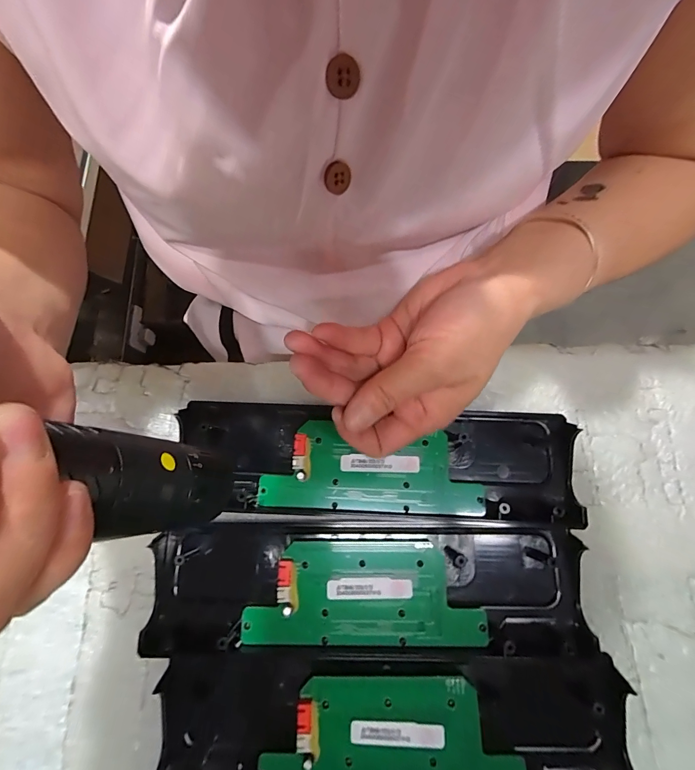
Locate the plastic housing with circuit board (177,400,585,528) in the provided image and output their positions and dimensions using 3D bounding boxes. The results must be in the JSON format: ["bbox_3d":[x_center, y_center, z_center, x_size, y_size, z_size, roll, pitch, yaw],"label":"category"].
[{"bbox_3d":[0.016,0.046,0.235,0.243,0.014,0.067,2,74,3],"label":"plastic housing with circuit board"}]

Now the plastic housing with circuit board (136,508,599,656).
[{"bbox_3d":[0.007,0.115,0.219,0.248,0.015,0.073,-2,74,2],"label":"plastic housing with circuit board"}]

